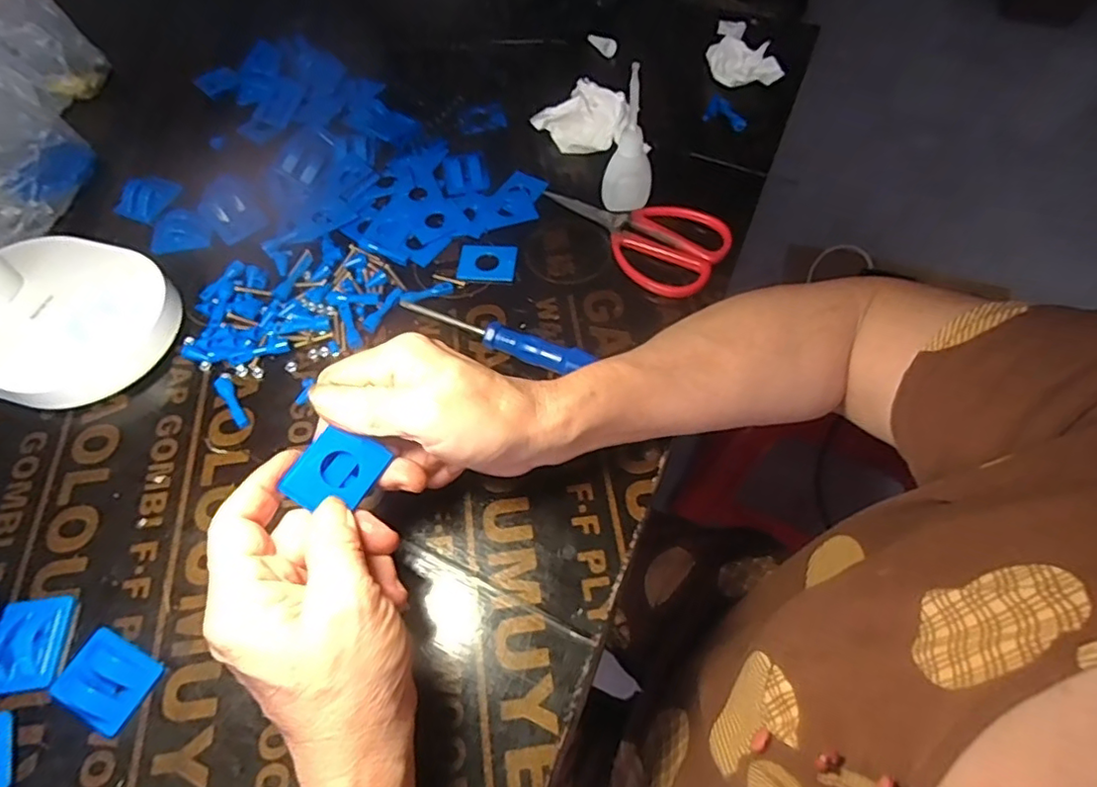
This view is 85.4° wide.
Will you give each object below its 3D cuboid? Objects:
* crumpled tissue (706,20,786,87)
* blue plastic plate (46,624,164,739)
[{"bbox_3d":[0.173,-0.295,0.521,0.068,0.034,0.043,16,62,11],"label":"crumpled tissue"},{"bbox_3d":[-0.219,0.139,0.291,0.045,0.014,0.034,23,63,14],"label":"blue plastic plate"}]

